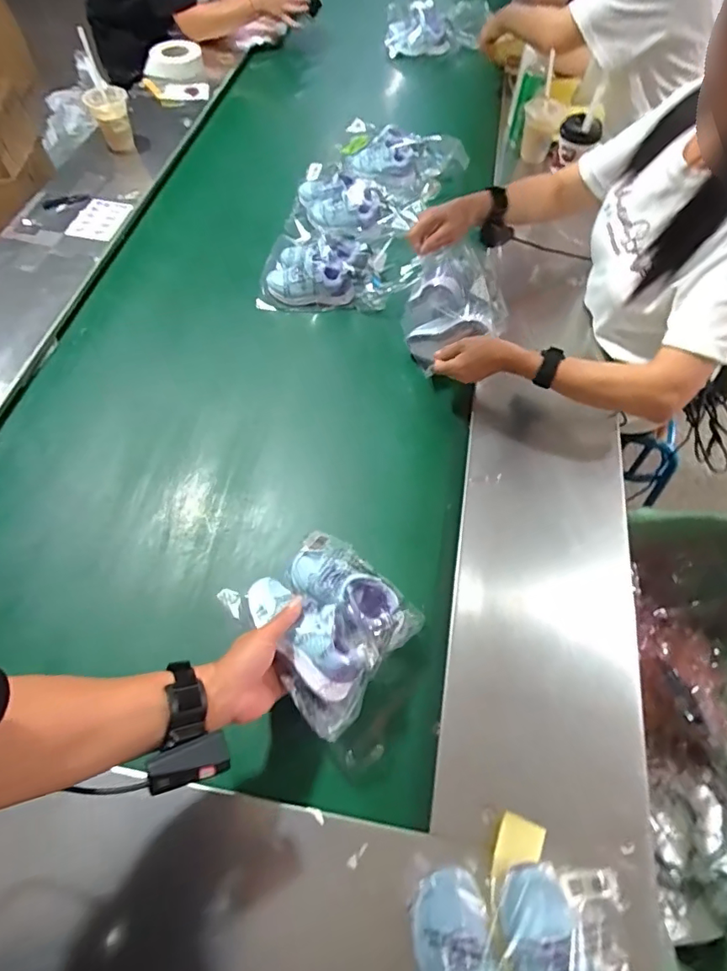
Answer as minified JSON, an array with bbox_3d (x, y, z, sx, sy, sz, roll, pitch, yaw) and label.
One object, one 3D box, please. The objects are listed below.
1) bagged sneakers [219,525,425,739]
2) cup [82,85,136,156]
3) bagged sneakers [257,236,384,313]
[{"bbox_3d":[-0.048,0.168,0.640,0.201,0.083,0.197,37,63,19],"label":"bagged sneakers"},{"bbox_3d":[-0.594,-0.868,1.193,0.090,0.111,0.097,0,61,0],"label":"cup"},{"bbox_3d":[-0.081,-0.430,1.040,0.239,0.094,0.148,4,61,2],"label":"bagged sneakers"}]

